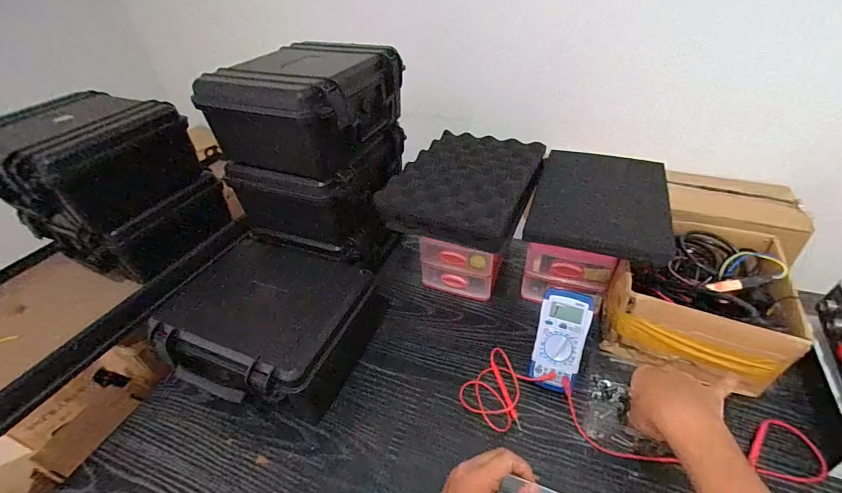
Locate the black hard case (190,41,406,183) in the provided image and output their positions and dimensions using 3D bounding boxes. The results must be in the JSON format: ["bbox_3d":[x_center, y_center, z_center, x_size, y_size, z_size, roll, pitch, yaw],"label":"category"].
[{"bbox_3d":[-0.181,-0.238,0.611,0.215,0.126,0.239,18,46,25],"label":"black hard case"}]

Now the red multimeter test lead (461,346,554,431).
[{"bbox_3d":[0.114,0.199,0.526,0.096,0.038,0.105,26,50,31],"label":"red multimeter test lead"}]

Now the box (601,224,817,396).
[{"bbox_3d":[0.404,0.063,0.558,0.205,0.119,0.229,18,46,25],"label":"box"}]

